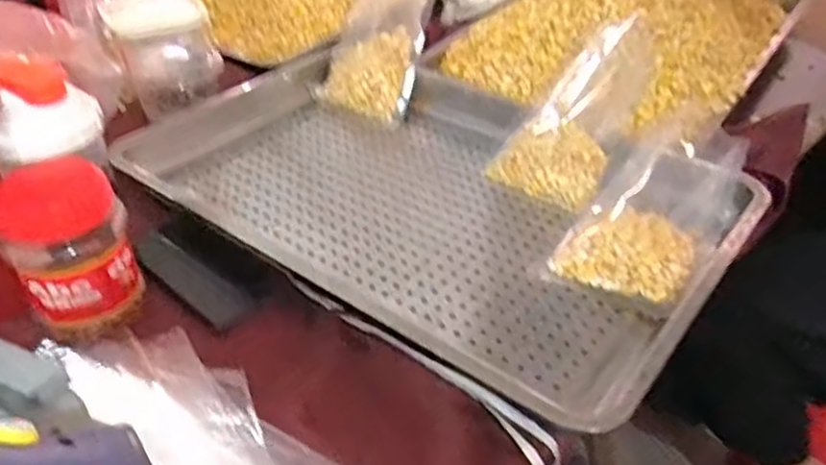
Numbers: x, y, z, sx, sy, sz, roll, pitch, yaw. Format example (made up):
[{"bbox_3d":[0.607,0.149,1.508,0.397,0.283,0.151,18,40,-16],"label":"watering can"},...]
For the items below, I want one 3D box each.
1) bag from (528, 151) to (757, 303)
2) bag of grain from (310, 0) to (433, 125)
[{"bbox_3d":[0.237,-0.017,0.697,0.129,0.046,0.215,25,45,28],"label":"bag"},{"bbox_3d":[-0.045,-0.273,0.969,0.135,0.055,0.260,9,71,14],"label":"bag of grain"}]

